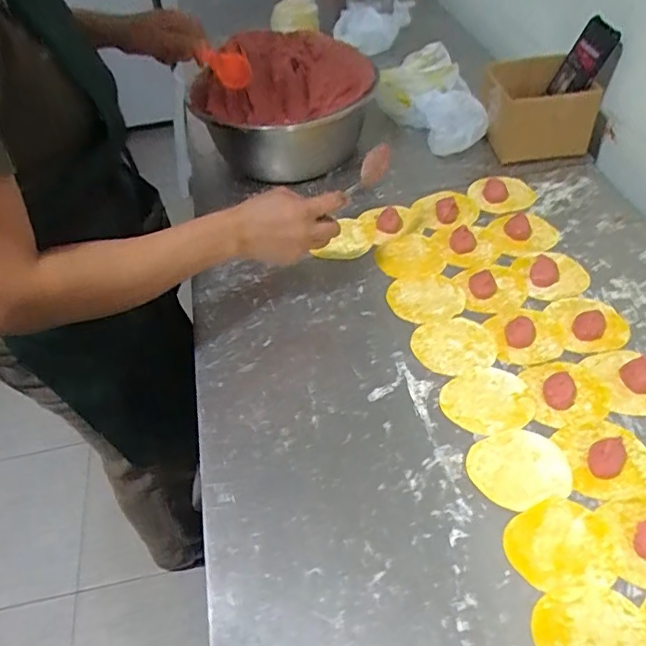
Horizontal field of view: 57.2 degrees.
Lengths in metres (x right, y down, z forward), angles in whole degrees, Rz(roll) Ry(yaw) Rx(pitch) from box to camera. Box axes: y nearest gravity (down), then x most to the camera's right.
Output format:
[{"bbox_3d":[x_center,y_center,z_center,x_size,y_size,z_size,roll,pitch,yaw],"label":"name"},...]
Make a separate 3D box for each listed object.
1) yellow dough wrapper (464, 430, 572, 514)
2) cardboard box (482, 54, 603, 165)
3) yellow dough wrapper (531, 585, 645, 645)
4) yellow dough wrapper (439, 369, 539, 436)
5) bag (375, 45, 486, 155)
[{"bbox_3d":[0.183,0.136,0.556,0.088,0.004,0.076,-14,48,-6],"label":"yellow dough wrapper"},{"bbox_3d":[0.319,-0.329,0.896,0.144,0.092,0.160,-2,48,5],"label":"cardboard box"},{"bbox_3d":[0.207,0.243,0.452,0.084,0.004,0.079,-3,48,4],"label":"yellow dough wrapper"},{"bbox_3d":[0.168,0.081,0.609,0.089,0.005,0.076,-16,48,-8],"label":"yellow dough wrapper"},{"bbox_3d":[0.167,-0.350,0.943,0.142,0.089,0.189,-18,49,-10],"label":"bag"}]

